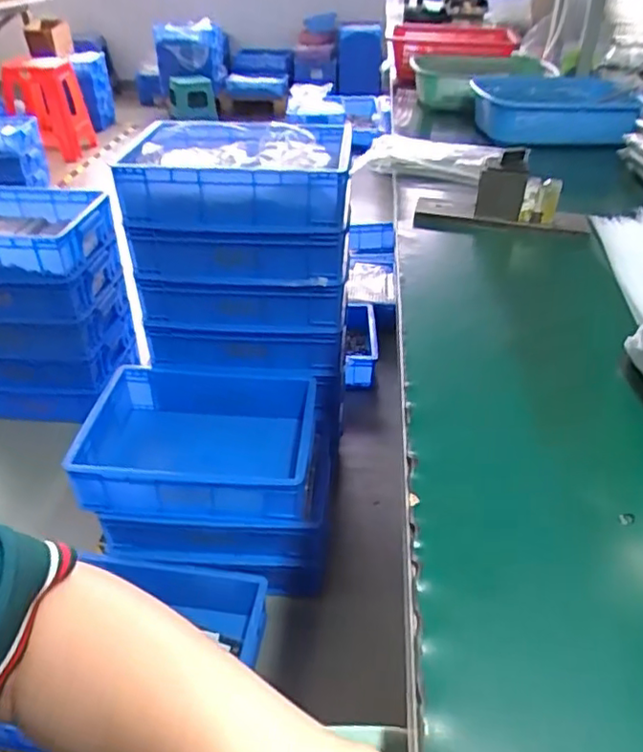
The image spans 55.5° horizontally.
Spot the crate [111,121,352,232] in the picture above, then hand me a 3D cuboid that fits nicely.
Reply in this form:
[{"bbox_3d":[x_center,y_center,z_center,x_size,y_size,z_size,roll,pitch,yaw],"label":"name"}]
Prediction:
[{"bbox_3d":[-0.151,-0.399,1.195,0.413,0.118,0.302,4,36,6],"label":"crate"}]

